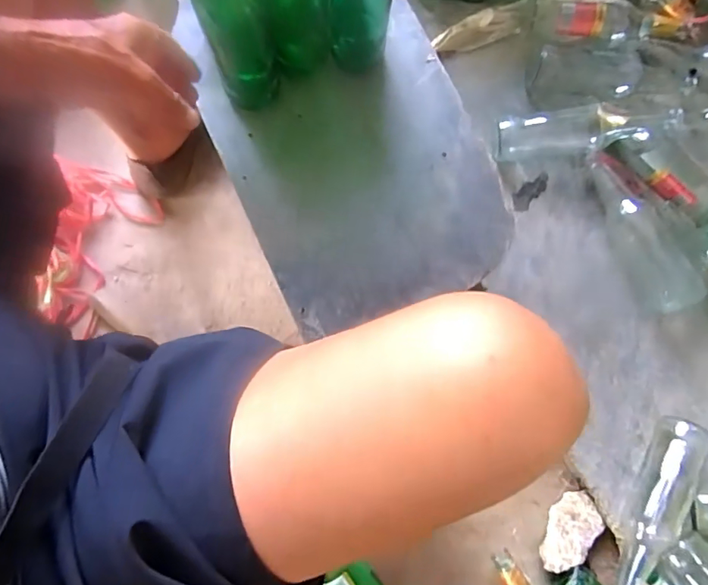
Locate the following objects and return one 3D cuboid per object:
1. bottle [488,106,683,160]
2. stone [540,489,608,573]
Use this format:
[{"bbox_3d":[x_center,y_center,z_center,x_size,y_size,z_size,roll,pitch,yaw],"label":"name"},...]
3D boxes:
[{"bbox_3d":[0.355,-0.251,0.750,0.263,0.071,0.060,-4,80,-2],"label":"bottle"},{"bbox_3d":[0.314,0.352,0.694,0.065,0.041,0.114,23,63,31],"label":"stone"}]

